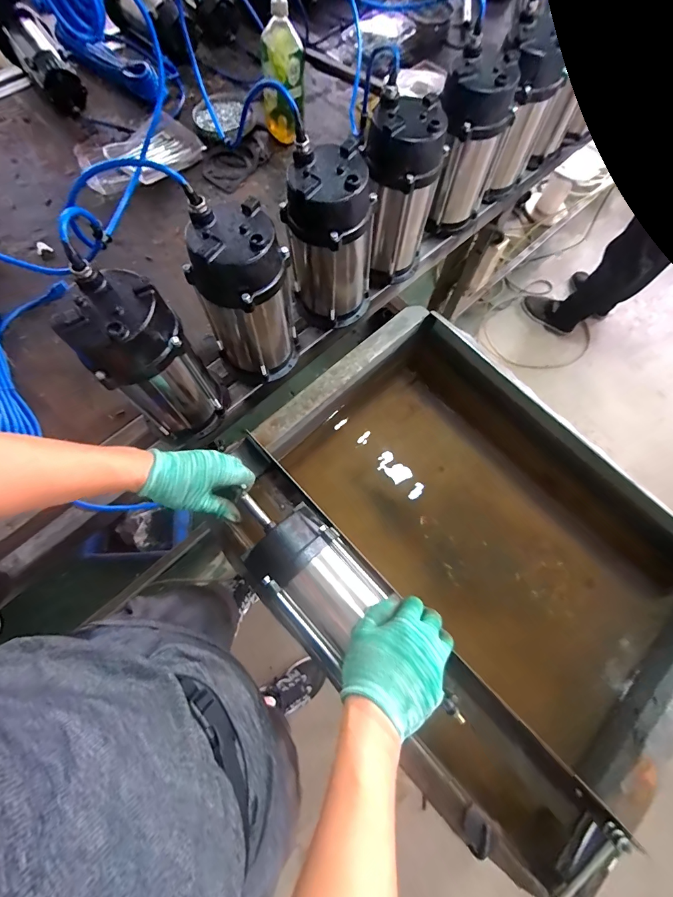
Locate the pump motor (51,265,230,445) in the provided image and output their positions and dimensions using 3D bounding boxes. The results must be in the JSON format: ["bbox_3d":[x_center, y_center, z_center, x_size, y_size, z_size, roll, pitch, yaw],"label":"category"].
[{"bbox_3d":[-0.252,-0.110,0.545,0.126,0.268,0.120,-14,72,-7],"label":"pump motor"}]

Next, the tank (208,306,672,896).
[{"bbox_3d":[0.222,0.169,0.710,0.589,0.238,0.743,-42,77,-14],"label":"tank"}]

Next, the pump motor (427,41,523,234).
[{"bbox_3d":[0.235,-0.540,0.702,0.121,0.258,0.100,19,72,4],"label":"pump motor"}]

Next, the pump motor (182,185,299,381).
[{"bbox_3d":[-0.132,-0.219,0.575,0.124,0.249,0.121,23,72,6],"label":"pump motor"}]

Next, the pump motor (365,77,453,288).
[{"bbox_3d":[0.102,-0.414,0.651,0.122,0.251,0.111,14,71,3],"label":"pump motor"}]

